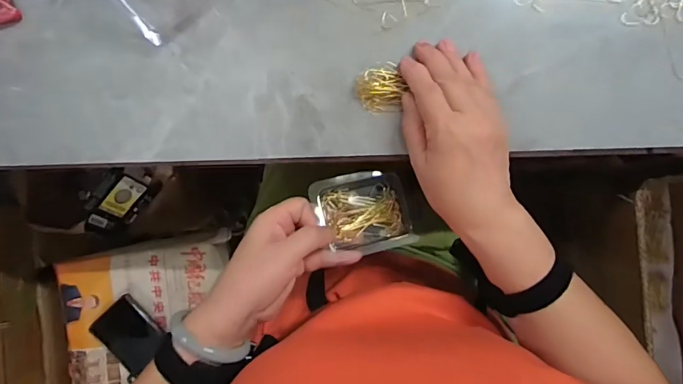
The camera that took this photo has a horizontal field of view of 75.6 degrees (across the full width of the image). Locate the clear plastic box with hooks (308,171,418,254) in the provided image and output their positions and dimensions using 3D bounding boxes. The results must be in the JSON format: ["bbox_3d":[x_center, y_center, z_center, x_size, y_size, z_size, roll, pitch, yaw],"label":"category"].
[{"bbox_3d":[0.021,0.019,0.409,0.080,0.032,0.074,-14,92,1],"label":"clear plastic box with hooks"}]

